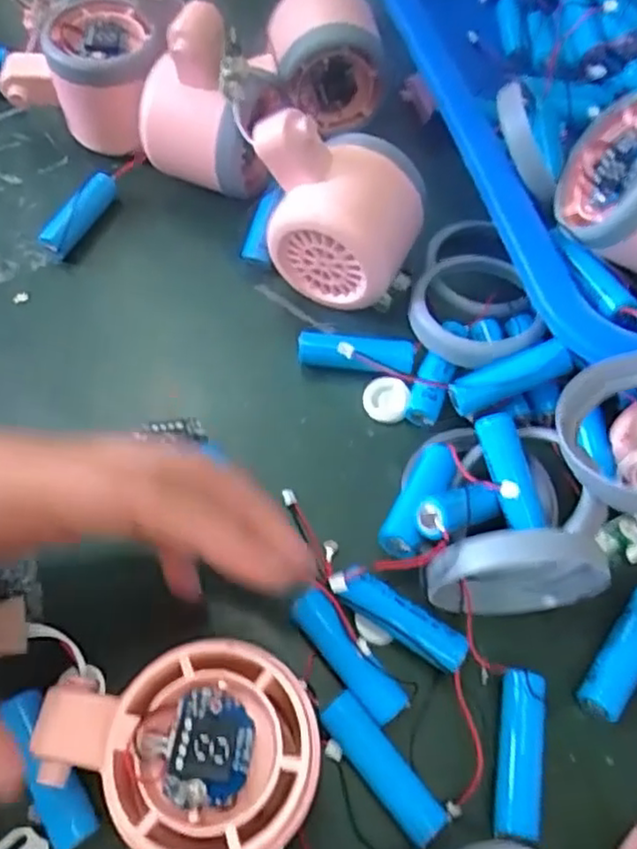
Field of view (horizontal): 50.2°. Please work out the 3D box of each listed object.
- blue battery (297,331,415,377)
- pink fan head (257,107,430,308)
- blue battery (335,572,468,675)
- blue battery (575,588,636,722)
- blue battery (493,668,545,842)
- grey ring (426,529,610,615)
[{"bbox_3d":[0.016,-0.030,0.296,0.049,0.014,0.013,9,61,3],"label":"blue battery"},{"bbox_3d":[0.008,-0.092,0.294,0.070,0.070,0.051,20,62,9],"label":"pink fan head"},{"bbox_3d":[0.030,0.070,0.241,0.046,0.013,0.014,29,64,14],"label":"blue battery"},{"bbox_3d":[0.108,0.081,0.242,0.016,0.012,0.051,34,65,16],"label":"blue battery"},{"bbox_3d":[0.066,0.108,0.224,0.014,0.016,0.049,9,61,3],"label":"blue battery"},{"bbox_3d":[0.065,0.051,0.228,0.057,0.059,0.011,2,61,-1],"label":"grey ring"}]

